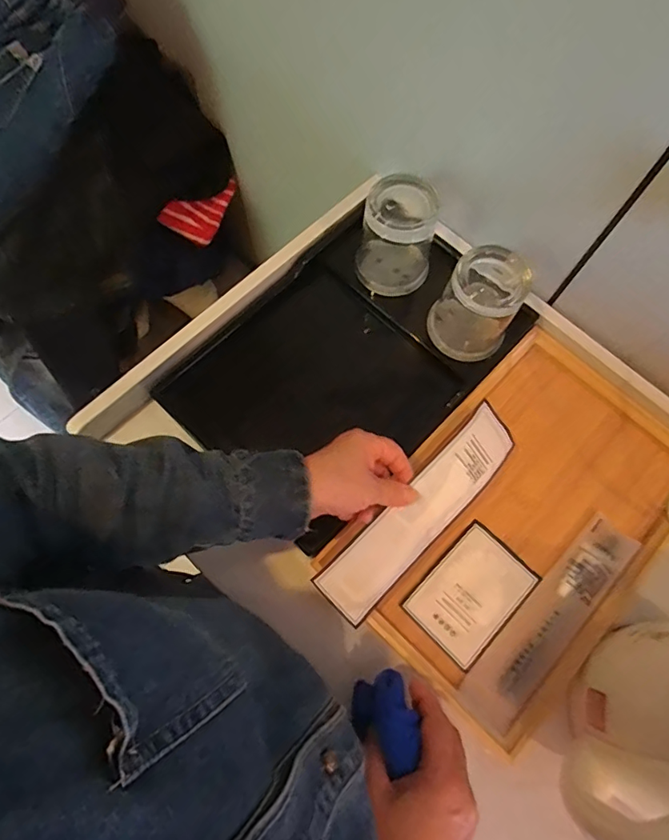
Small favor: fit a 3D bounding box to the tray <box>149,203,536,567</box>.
[{"bbox_3d":[0.012,-0.064,0.505,0.227,0.036,0.322,43,74,12],"label":"tray"}]

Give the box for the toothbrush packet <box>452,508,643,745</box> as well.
[{"bbox_3d":[0.189,0.173,0.438,0.047,0.013,0.207,42,74,12],"label":"toothbrush packet"}]

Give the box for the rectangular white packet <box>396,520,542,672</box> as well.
[{"bbox_3d":[0.123,0.154,0.449,0.076,0.008,0.106,43,74,12],"label":"rectangular white packet"}]

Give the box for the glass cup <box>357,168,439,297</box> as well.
[{"bbox_3d":[0.062,-0.177,0.497,0.074,0.101,0.061,14,70,2],"label":"glass cup"}]

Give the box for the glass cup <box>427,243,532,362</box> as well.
[{"bbox_3d":[0.135,-0.106,0.482,0.076,0.105,0.062,37,73,10],"label":"glass cup"}]

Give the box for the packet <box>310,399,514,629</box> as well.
[{"bbox_3d":[0.078,0.078,0.432,0.216,0.007,0.056,-43,104,-12],"label":"packet"}]

